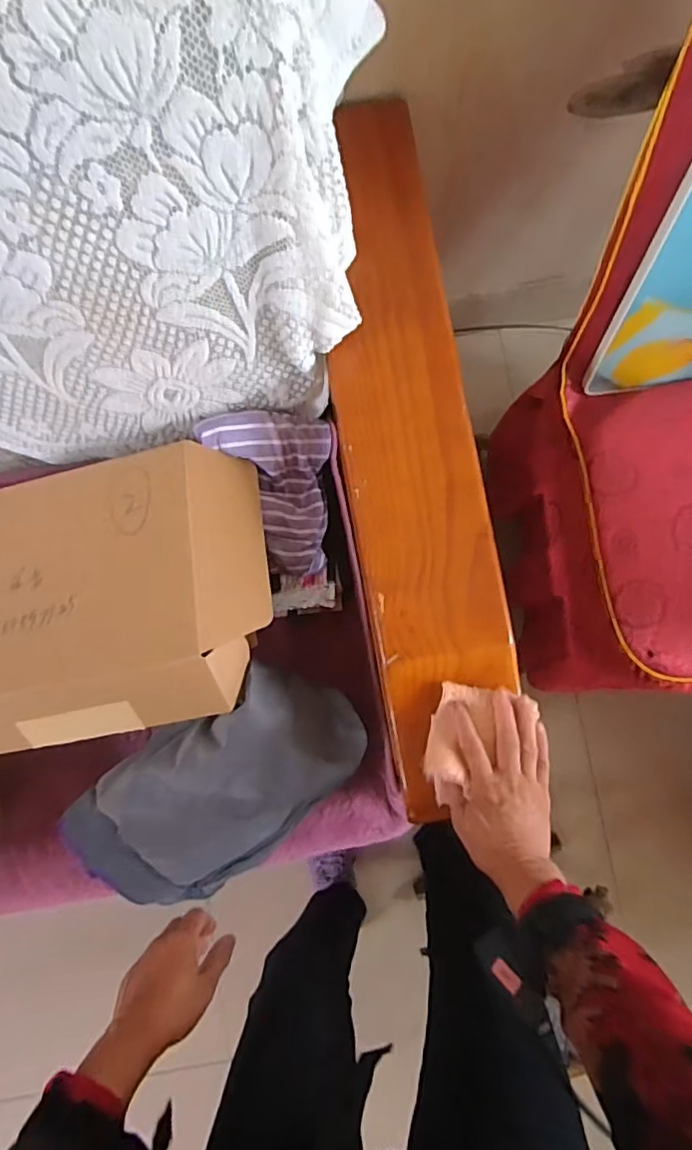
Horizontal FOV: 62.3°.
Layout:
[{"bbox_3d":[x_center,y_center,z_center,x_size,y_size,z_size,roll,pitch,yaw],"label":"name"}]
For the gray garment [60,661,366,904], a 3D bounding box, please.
[{"bbox_3d":[-0.147,0.260,0.683,0.340,0.109,0.202,-39,87,-4],"label":"gray garment"}]

